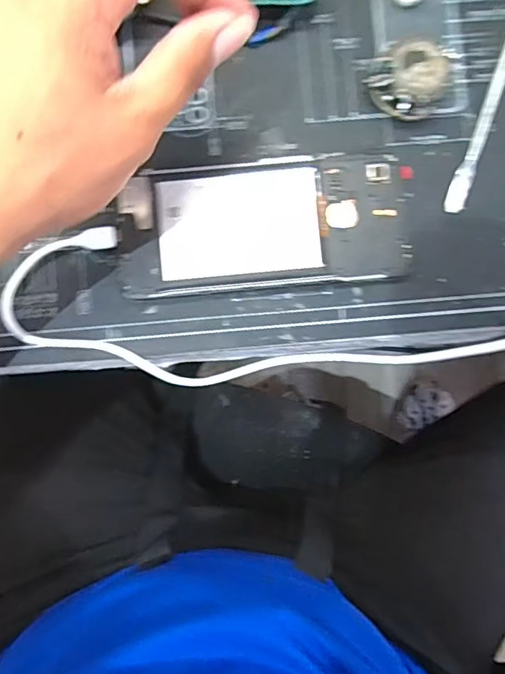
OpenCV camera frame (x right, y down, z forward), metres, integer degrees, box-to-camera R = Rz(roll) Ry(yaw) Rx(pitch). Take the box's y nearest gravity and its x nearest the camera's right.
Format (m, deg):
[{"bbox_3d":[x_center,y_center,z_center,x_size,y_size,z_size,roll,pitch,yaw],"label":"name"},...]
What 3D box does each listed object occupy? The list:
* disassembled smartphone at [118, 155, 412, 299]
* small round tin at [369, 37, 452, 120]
[{"bbox_3d":[0.007,-0.062,0.284,0.156,0.010,0.068,-5,87,-2],"label":"disassembled smartphone"},{"bbox_3d":[0.087,-0.139,0.282,0.037,0.023,0.035,0,87,-1],"label":"small round tin"}]

